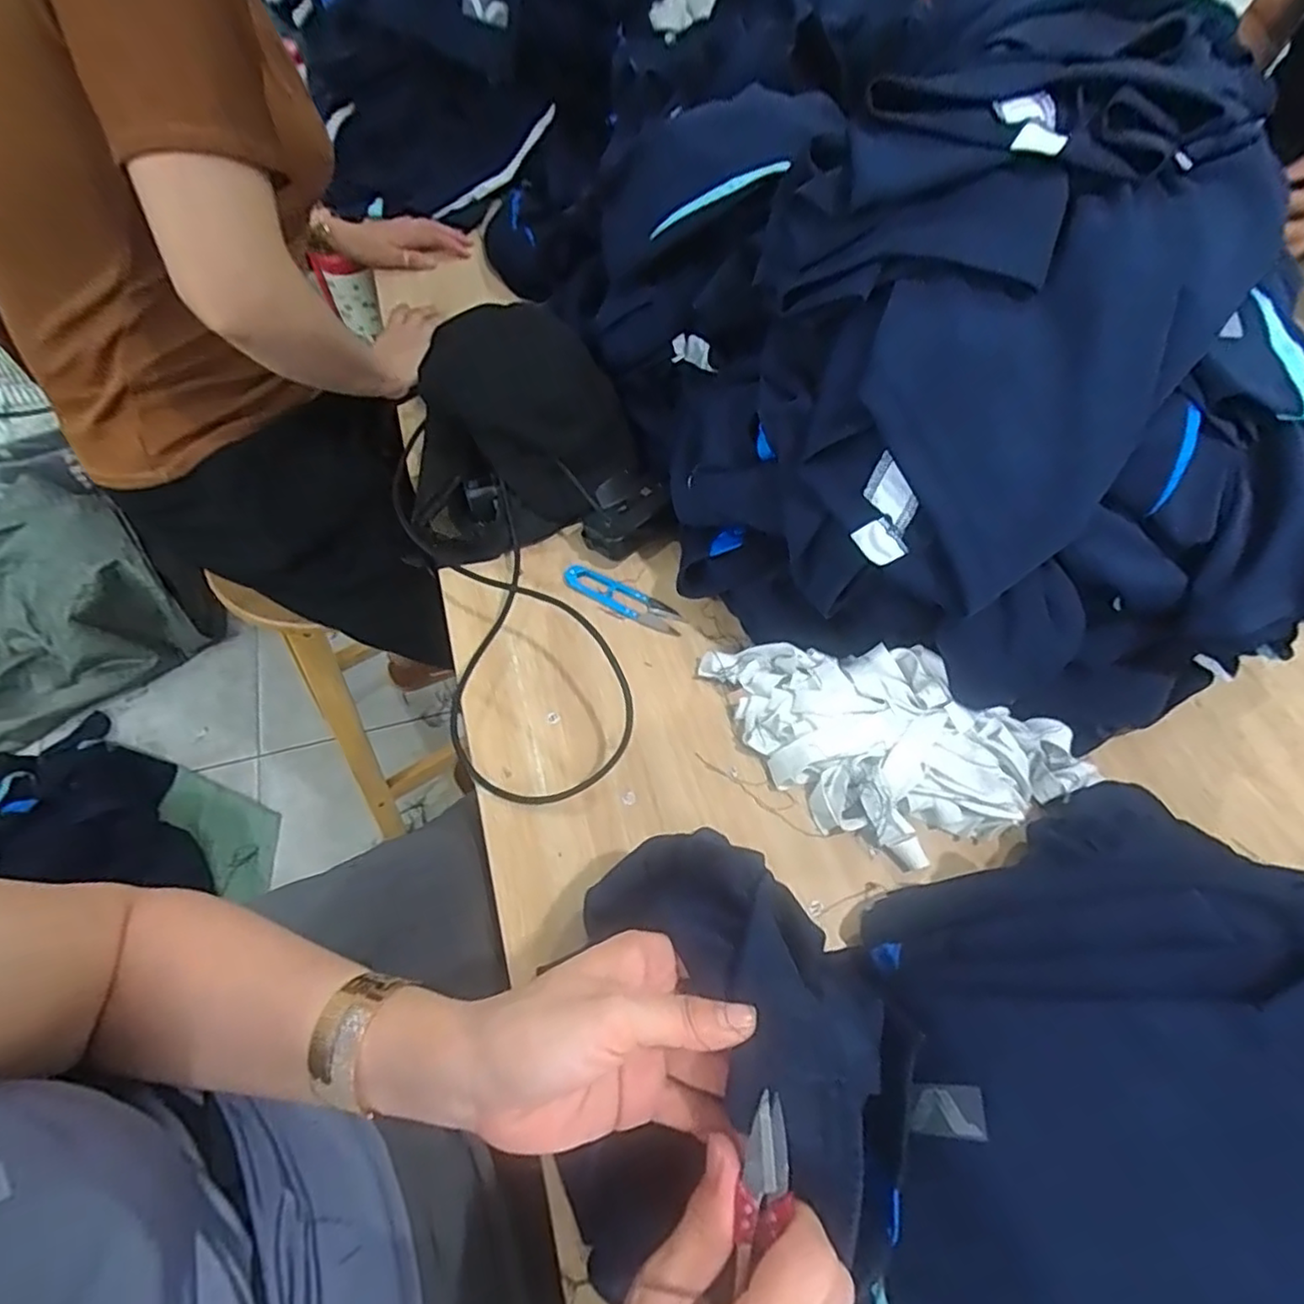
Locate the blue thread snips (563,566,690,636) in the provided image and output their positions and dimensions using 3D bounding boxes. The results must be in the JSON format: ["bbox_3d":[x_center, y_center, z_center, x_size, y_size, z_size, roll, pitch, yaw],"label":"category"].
[{"bbox_3d":[-0.027,-0.050,0.617,0.119,0.009,0.027,23,61,10],"label":"blue thread snips"}]

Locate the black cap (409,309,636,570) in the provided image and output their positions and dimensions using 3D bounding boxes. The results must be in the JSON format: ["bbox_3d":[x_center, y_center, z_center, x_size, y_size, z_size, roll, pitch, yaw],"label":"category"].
[{"bbox_3d":[-0.135,-0.217,0.646,0.216,0.110,0.208,-14,62,-11],"label":"black cap"}]

